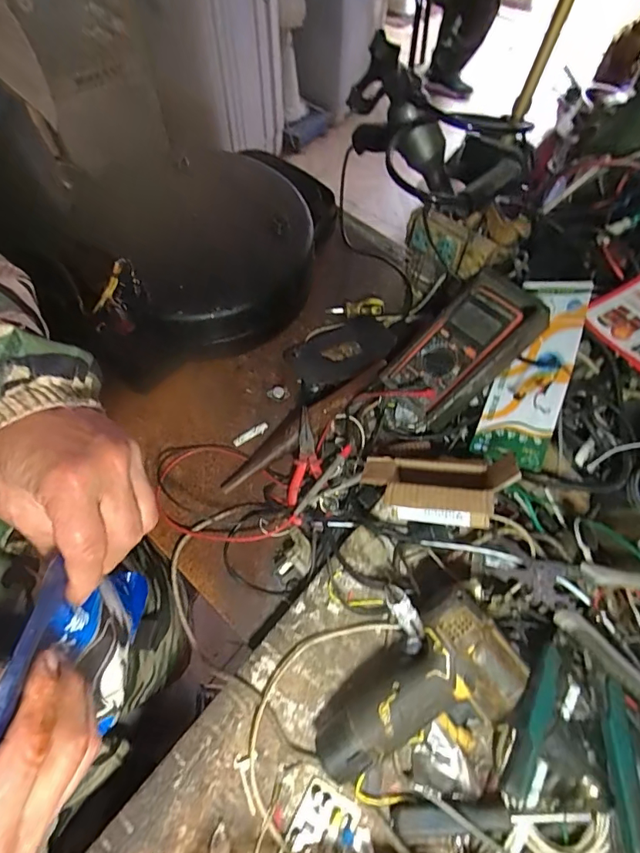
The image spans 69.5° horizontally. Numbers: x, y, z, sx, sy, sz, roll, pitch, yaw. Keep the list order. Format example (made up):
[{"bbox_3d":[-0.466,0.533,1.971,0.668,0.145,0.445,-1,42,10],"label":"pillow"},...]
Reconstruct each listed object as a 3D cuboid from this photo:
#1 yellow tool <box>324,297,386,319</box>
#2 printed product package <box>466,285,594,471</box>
[{"bbox_3d":[0.055,-0.182,0.712,0.086,0.026,0.021,2,56,-2],"label":"yellow tool"},{"bbox_3d":[0.266,-0.068,0.579,0.084,0.026,0.236,17,88,34],"label":"printed product package"}]

